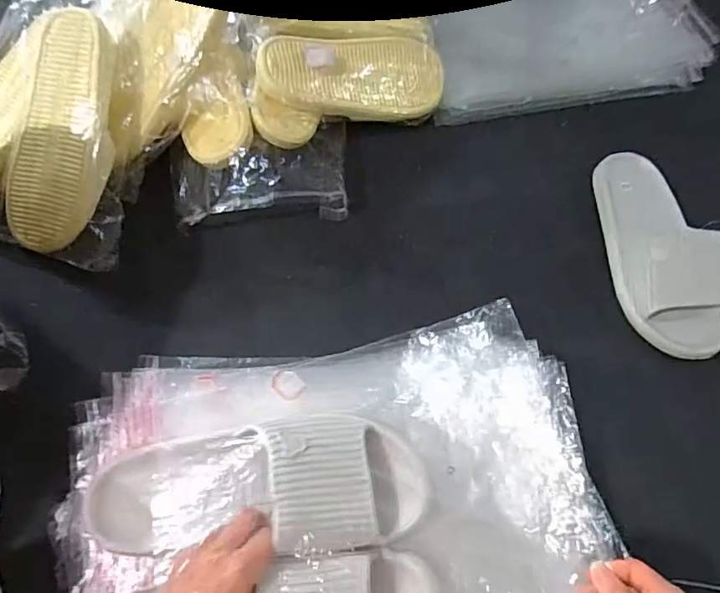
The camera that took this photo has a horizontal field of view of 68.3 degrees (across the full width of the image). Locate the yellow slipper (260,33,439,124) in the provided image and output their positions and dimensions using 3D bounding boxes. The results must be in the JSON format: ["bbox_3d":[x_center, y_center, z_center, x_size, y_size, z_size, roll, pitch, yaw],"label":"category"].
[{"bbox_3d":[-0.010,-0.269,0.665,0.242,0.055,0.099,-9,97,-26],"label":"yellow slipper"}]

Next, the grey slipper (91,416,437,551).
[{"bbox_3d":[-0.075,0.152,0.432,0.272,0.074,0.100,1,64,-11],"label":"grey slipper"}]

